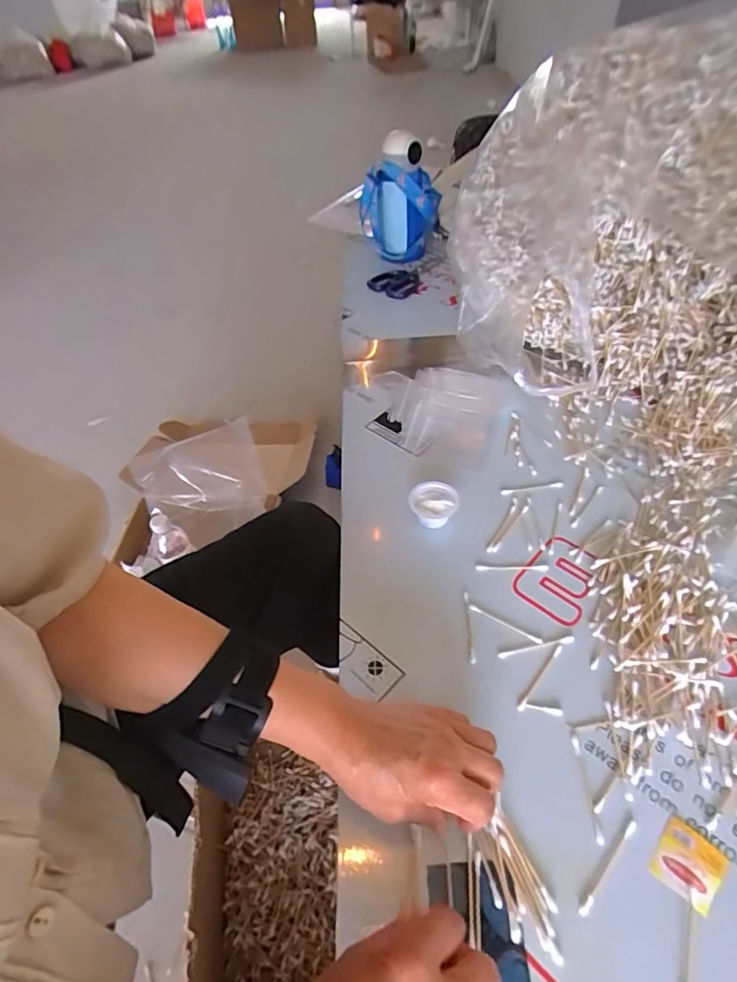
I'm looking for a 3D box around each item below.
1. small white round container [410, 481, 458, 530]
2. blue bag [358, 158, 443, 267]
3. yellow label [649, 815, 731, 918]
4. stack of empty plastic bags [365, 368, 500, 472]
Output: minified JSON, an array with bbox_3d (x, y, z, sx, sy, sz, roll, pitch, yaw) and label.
[{"bbox_3d":[0.073,0.016,0.570,0.052,0.027,0.050,-3,49,3],"label":"small white round container"},{"bbox_3d":[0.061,-0.565,1.020,0.155,0.163,0.138,-2,49,4],"label":"blue bag"},{"bbox_3d":[0.227,0.264,0.359,0.039,0.004,0.045,33,60,30],"label":"yellow label"},{"bbox_3d":[0.078,-0.108,0.693,0.182,0.022,0.169,9,51,14],"label":"stack of empty plastic bags"}]

